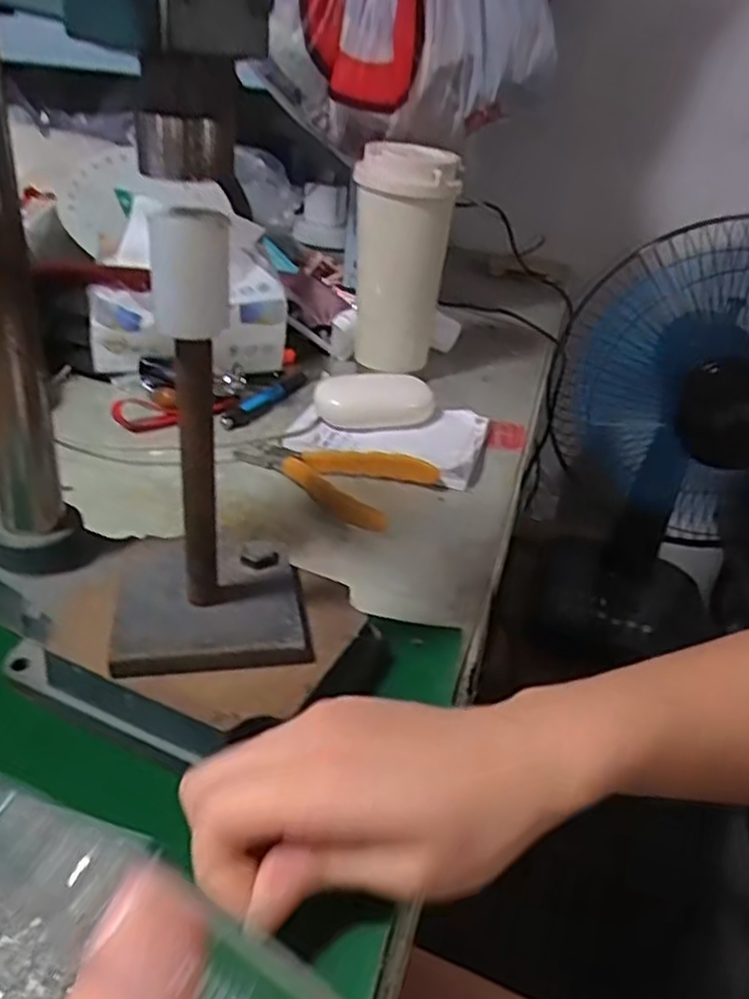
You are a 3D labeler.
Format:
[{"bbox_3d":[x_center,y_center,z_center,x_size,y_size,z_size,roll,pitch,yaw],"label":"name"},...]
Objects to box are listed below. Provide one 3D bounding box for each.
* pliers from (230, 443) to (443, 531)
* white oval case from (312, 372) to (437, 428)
[{"bbox_3d":[-0.033,-0.021,0.522,0.130,0.017,0.082,20,34,23],"label":"pliers"},{"bbox_3d":[0.000,-0.078,0.601,0.094,0.035,0.035,-3,32,-13],"label":"white oval case"}]

